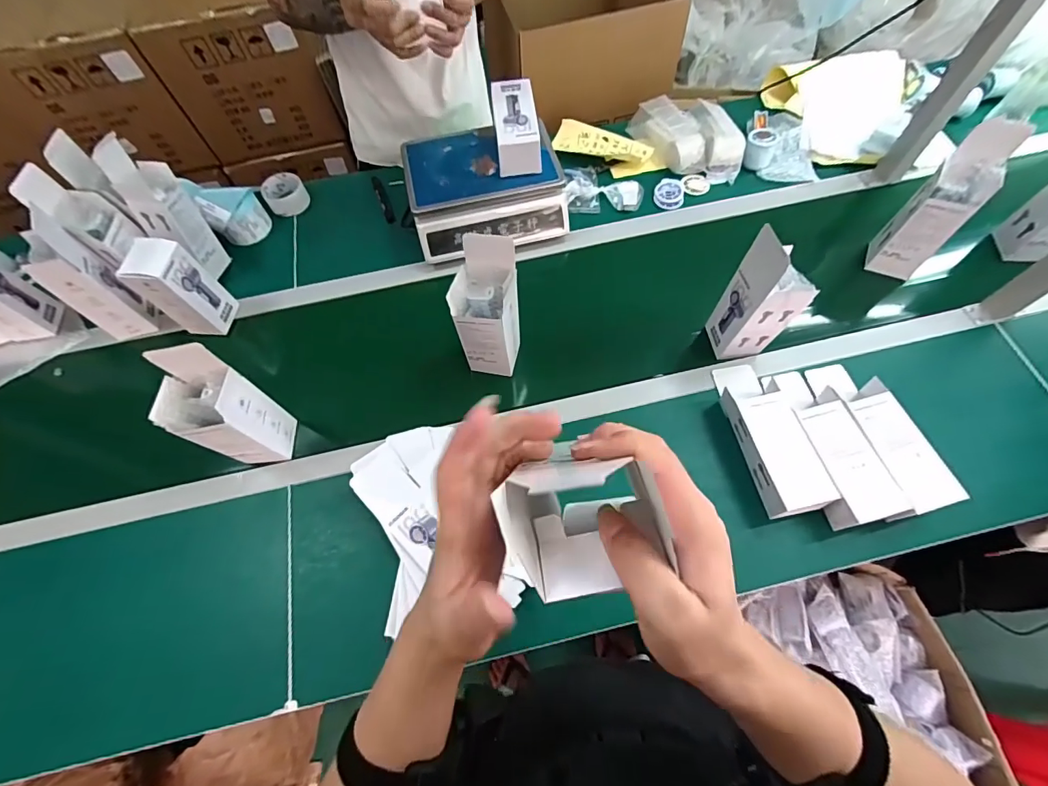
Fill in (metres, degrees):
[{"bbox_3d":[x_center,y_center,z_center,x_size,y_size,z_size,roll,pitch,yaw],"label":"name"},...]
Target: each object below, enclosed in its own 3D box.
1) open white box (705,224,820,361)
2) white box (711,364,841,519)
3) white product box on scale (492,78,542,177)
[{"bbox_3d":[0.352,-0.135,0.681,0.073,0.244,0.079,-11,67,-2],"label":"open white box"},{"bbox_3d":[0.361,0.057,0.687,0.080,0.082,0.243,-11,67,-2],"label":"white box"},{"bbox_3d":[-0.014,-0.482,0.823,0.073,0.070,0.168,-6,67,1],"label":"white product box on scale"}]

